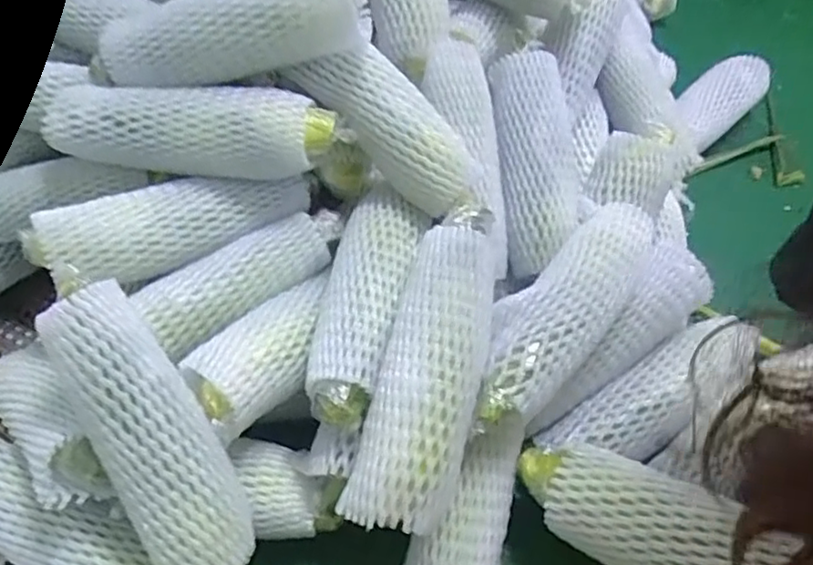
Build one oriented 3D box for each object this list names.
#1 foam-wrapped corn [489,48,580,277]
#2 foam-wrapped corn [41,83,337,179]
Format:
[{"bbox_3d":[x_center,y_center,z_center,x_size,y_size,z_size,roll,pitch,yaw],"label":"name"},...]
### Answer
[{"bbox_3d":[0.123,-0.106,0.593,0.085,0.091,0.211,0,76,3],"label":"foam-wrapped corn"},{"bbox_3d":[-0.175,-0.124,0.506,0.230,0.054,0.063,4,51,6],"label":"foam-wrapped corn"}]

